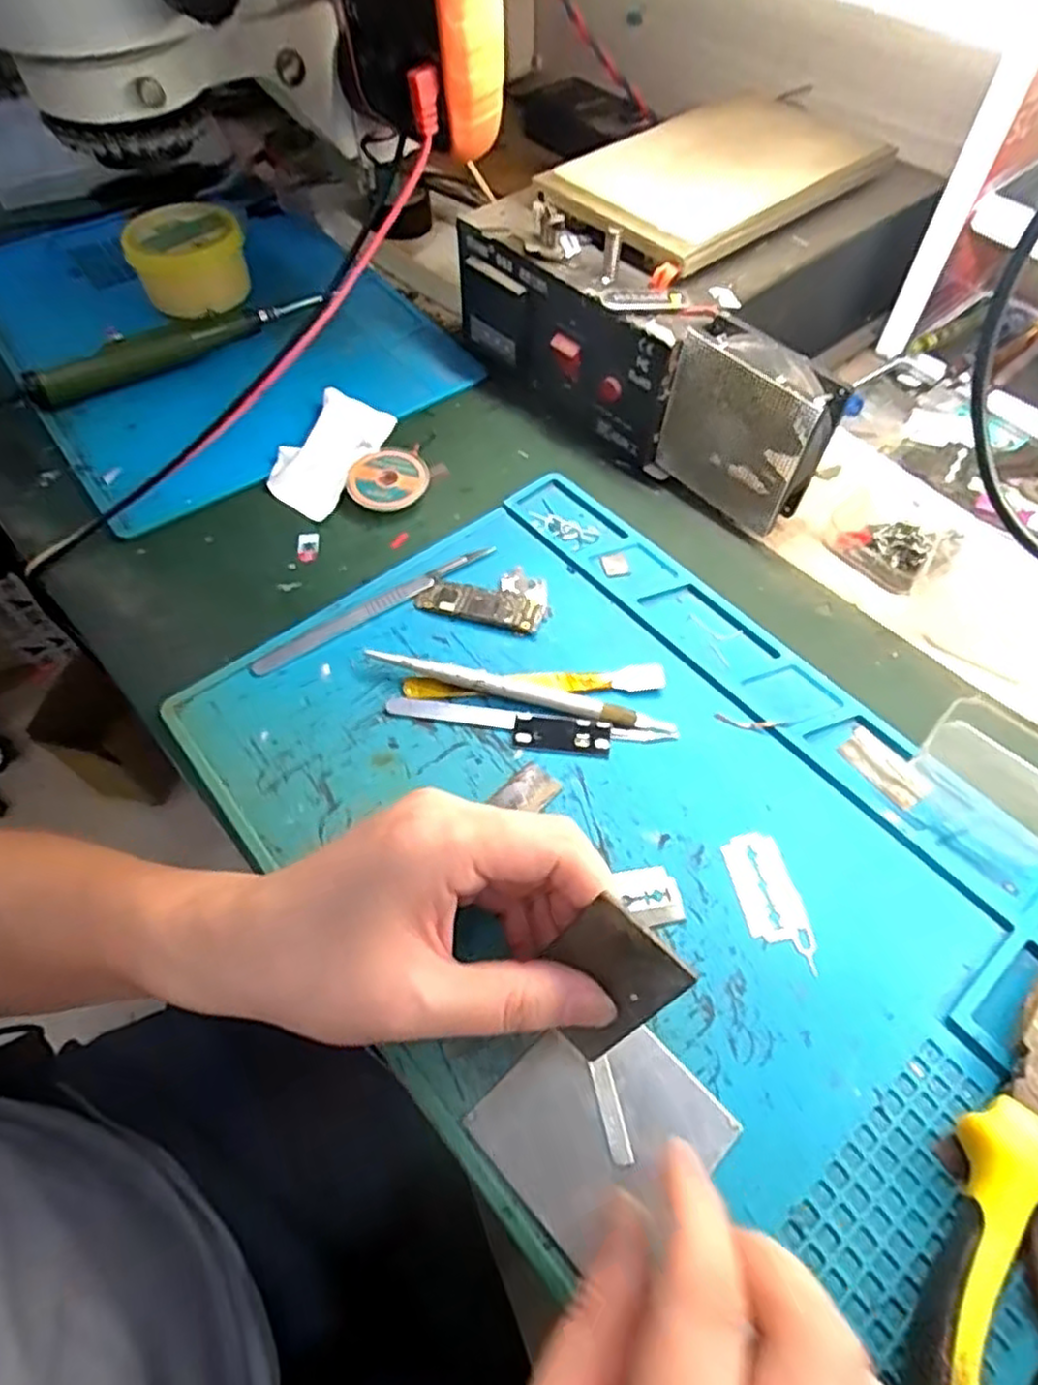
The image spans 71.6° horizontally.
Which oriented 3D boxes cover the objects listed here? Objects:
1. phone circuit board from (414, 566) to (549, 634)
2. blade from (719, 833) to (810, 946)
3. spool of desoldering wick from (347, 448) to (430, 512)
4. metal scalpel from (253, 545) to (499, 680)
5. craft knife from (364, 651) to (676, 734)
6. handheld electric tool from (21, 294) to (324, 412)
[{"bbox_3d":[-0.016,-0.051,0.363,0.063,0.007,0.037,12,58,8],"label":"phone circuit board"},{"bbox_3d":[0.098,0.076,0.285,0.023,0.004,0.042,-10,58,-6],"label":"blade"},{"bbox_3d":[-0.074,-0.120,0.410,0.044,0.013,0.041,0,57,0],"label":"spool of desoldering wick"},{"bbox_3d":[-0.071,-0.044,0.360,0.133,0.004,0.012,-30,62,-18],"label":"metal scalpel"},{"bbox_3d":[0.000,0.000,0.329,0.140,0.009,0.010,13,58,9],"label":"craft knife"},{"bbox_3d":[-0.217,-0.221,0.460,0.181,0.027,0.025,-33,63,-19],"label":"handheld electric tool"}]

